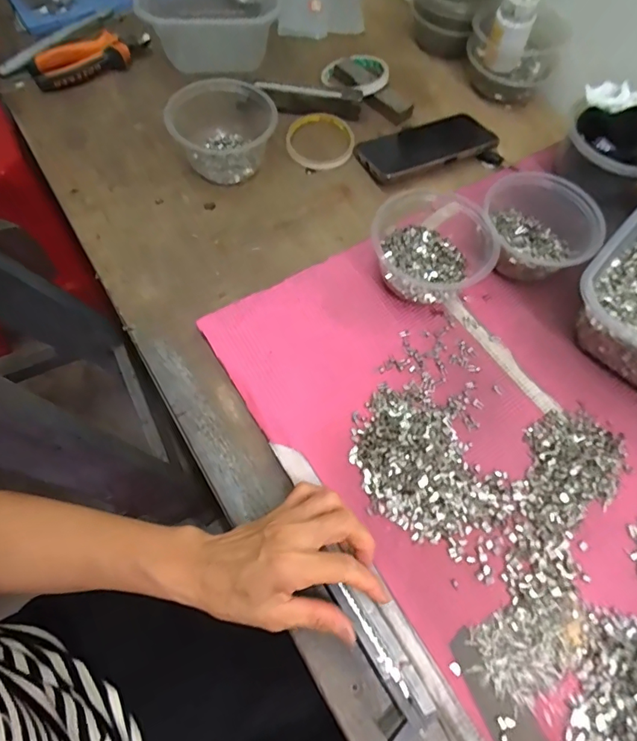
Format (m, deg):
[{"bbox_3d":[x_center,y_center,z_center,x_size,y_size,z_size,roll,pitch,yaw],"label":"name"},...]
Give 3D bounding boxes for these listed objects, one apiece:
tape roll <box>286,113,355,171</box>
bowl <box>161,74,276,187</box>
[{"bbox_3d":[0.003,-0.278,0.574,0.083,0.010,0.084,2,65,-3],"label":"tape roll"},{"bbox_3d":[-0.105,-0.269,0.529,0.111,0.069,0.104,2,65,-3],"label":"bowl"}]

